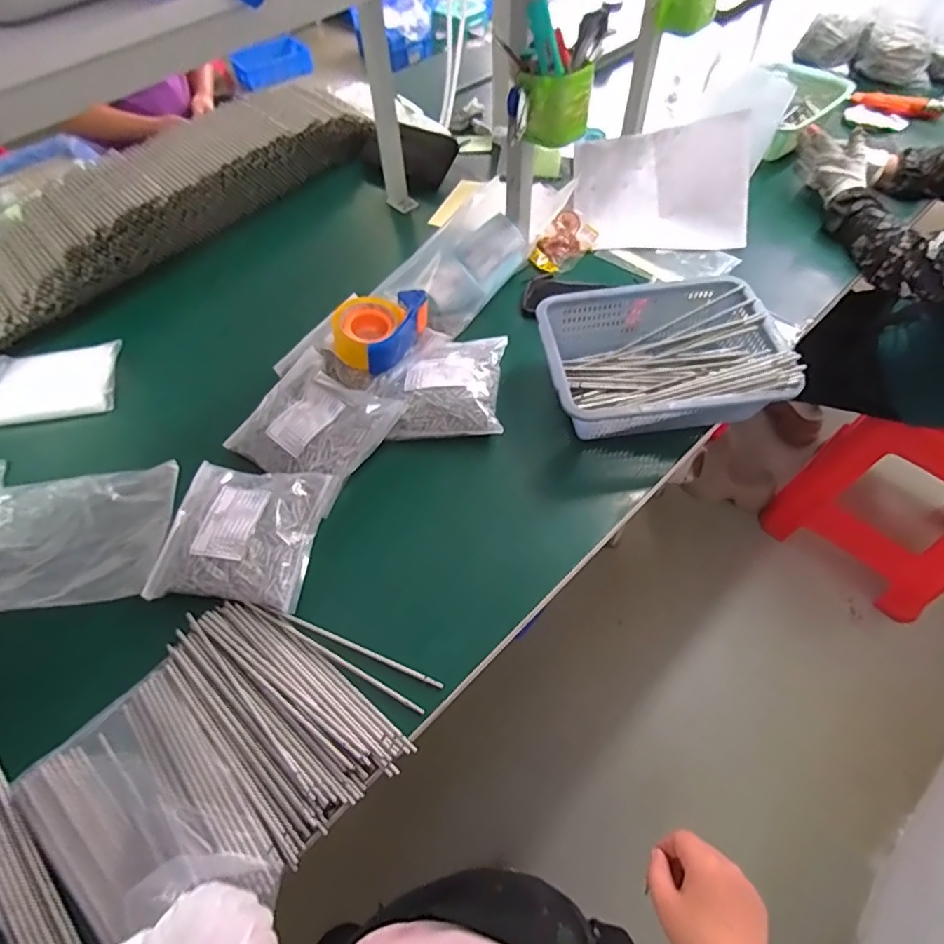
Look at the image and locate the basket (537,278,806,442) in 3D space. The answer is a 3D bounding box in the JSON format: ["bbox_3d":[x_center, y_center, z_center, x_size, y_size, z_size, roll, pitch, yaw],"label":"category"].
[{"bbox_3d":[0.255,-0.164,0.796,0.302,0.099,0.252,-8,56,-1],"label":"basket"}]

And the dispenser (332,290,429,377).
[{"bbox_3d":[-0.143,-0.216,0.843,0.119,0.052,0.128,12,58,12],"label":"dispenser"}]

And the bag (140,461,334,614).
[{"bbox_3d":[-0.293,0.078,0.712,0.197,0.053,0.186,4,57,7],"label":"bag"}]

